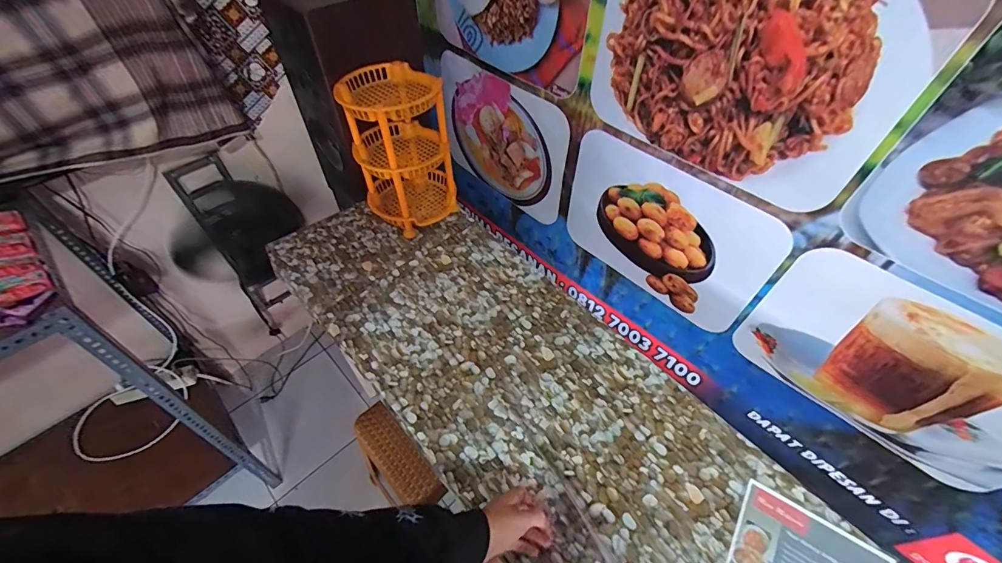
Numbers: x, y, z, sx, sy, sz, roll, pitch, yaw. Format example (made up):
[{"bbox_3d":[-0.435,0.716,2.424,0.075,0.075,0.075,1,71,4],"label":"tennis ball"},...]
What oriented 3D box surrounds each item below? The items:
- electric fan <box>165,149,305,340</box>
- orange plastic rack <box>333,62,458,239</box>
[{"bbox_3d":[-0.813,-0.093,1.384,0.354,0.636,0.123,-29,57,-21],"label":"electric fan"},{"bbox_3d":[-0.240,-0.315,1.026,0.211,0.332,0.235,-18,54,-14],"label":"orange plastic rack"}]

